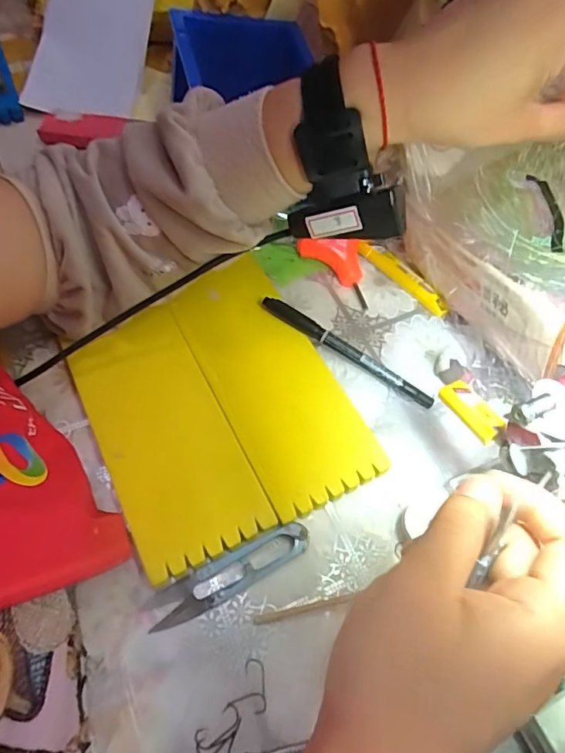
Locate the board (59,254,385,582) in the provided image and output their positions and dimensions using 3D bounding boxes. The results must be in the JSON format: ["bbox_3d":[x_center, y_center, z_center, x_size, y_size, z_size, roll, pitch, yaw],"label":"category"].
[{"bbox_3d":[-0.047,0.014,0.351,0.161,0.009,0.189,-24,62,-16],"label":"board"}]

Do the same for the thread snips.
[{"bbox_3d":[-0.030,0.114,0.301,0.098,0.009,0.023,-23,62,-15],"label":"thread snips"}]

